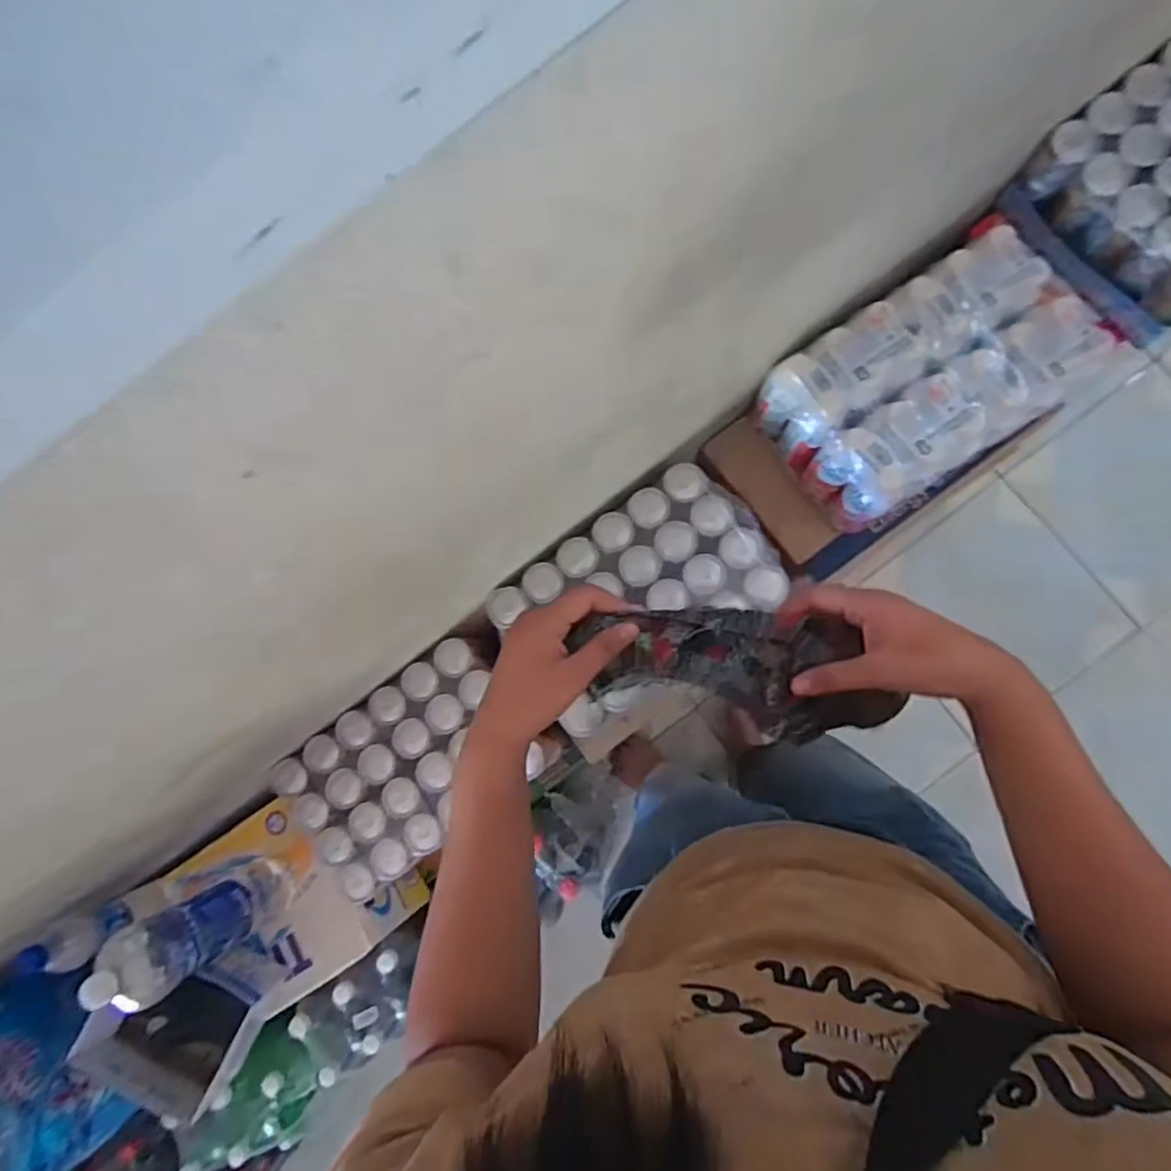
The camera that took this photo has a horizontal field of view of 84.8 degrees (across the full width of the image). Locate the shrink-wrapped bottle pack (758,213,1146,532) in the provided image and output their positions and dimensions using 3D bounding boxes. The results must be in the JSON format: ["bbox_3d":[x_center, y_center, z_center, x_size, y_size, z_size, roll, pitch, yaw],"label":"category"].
[{"bbox_3d":[0.447,-0.264,0.823,0.393,0.135,0.232,-30,81,2],"label":"shrink-wrapped bottle pack"}]

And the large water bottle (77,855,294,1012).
[{"bbox_3d":[-0.480,0.430,0.811,0.092,0.328,0.086,-1,83,6],"label":"large water bottle"}]

